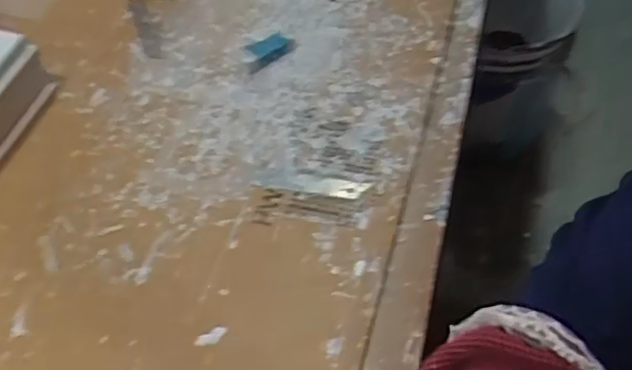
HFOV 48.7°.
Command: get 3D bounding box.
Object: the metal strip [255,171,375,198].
[{"bbox_3d":[-0.002,-0.001,0.558,0.090,0.004,0.020,8,52,9],"label":"metal strip"}]

